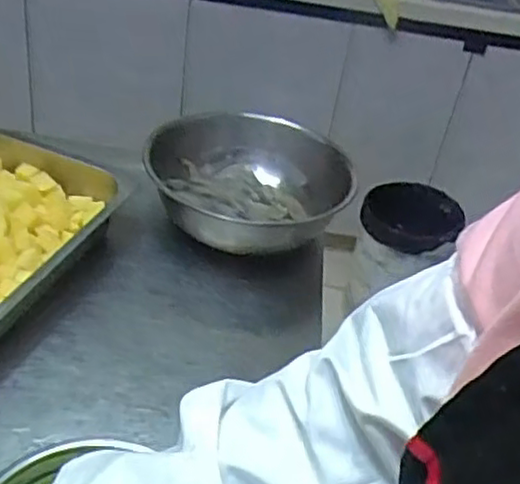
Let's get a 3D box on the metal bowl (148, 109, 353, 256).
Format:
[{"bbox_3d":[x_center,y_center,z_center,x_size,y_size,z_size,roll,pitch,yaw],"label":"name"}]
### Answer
[{"bbox_3d":[-0.009,-0.065,0.844,0.235,0.096,0.235,-1,39,1],"label":"metal bowl"}]

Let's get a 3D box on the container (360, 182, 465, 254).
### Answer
[{"bbox_3d":[0.385,-0.069,1.740,0.252,0.069,0.242,-6,39,-5],"label":"container"}]

